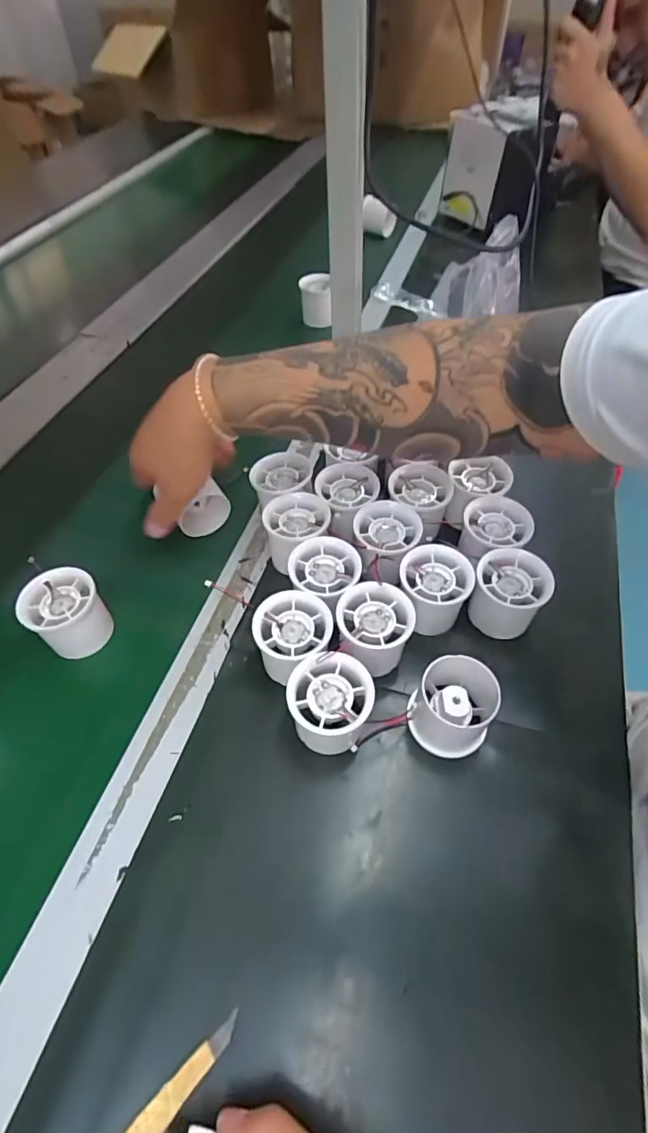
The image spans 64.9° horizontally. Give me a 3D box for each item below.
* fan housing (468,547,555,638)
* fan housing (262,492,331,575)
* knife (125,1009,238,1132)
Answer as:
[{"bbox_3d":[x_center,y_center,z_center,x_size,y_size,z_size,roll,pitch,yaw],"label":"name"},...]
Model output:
[{"bbox_3d":[0.147,0.025,0.414,0.054,0.058,0.055,0,52,1],"label":"fan housing"},{"bbox_3d":[-0.023,-0.028,0.447,0.056,0.055,0.052,0,52,1],"label":"fan housing"},{"bbox_3d":[-0.075,0.265,0.254,0.013,0.008,0.081,37,61,26],"label":"knife"}]

